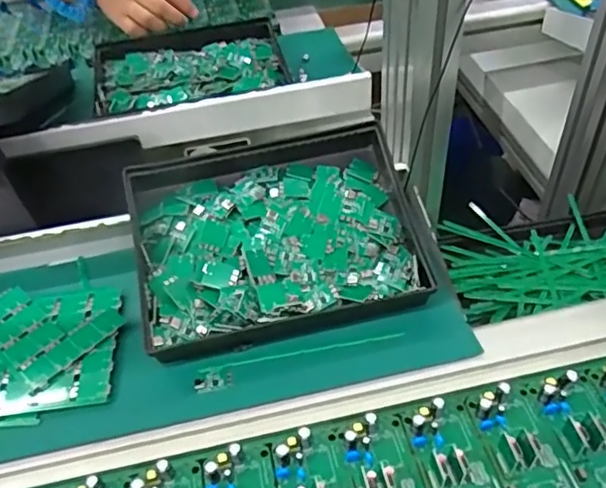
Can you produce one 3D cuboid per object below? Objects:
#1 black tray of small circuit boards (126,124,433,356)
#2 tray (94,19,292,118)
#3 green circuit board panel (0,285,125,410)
[{"bbox_3d":[-0.020,-0.015,0.500,0.236,0.045,0.181,-12,58,-8],"label":"black tray of small circuit boards"},{"bbox_3d":[-0.136,-0.210,0.728,0.227,0.038,0.199,-16,46,-10],"label":"tray"},{"bbox_3d":[-0.249,0.088,0.466,0.205,0.016,0.103,-7,45,-2],"label":"green circuit board panel"}]

